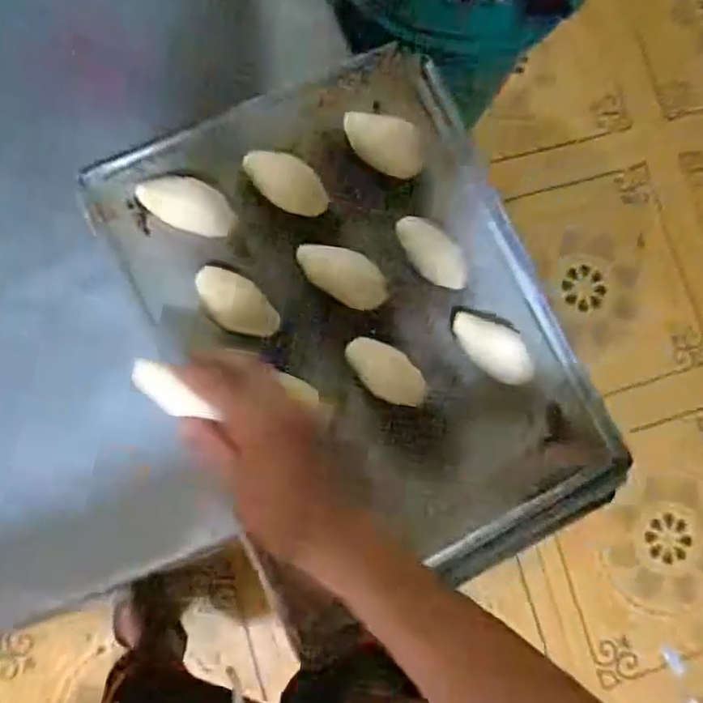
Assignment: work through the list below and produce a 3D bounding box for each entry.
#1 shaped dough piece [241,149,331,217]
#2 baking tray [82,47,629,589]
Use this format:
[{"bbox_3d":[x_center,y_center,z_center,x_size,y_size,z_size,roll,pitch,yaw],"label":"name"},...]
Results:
[{"bbox_3d":[-0.058,-0.152,0.564,0.078,0.019,0.043,27,81,-3],"label":"shaped dough piece"},{"bbox_3d":[0.009,-0.027,0.568,0.348,0.038,0.460,-24,87,-8],"label":"baking tray"}]

